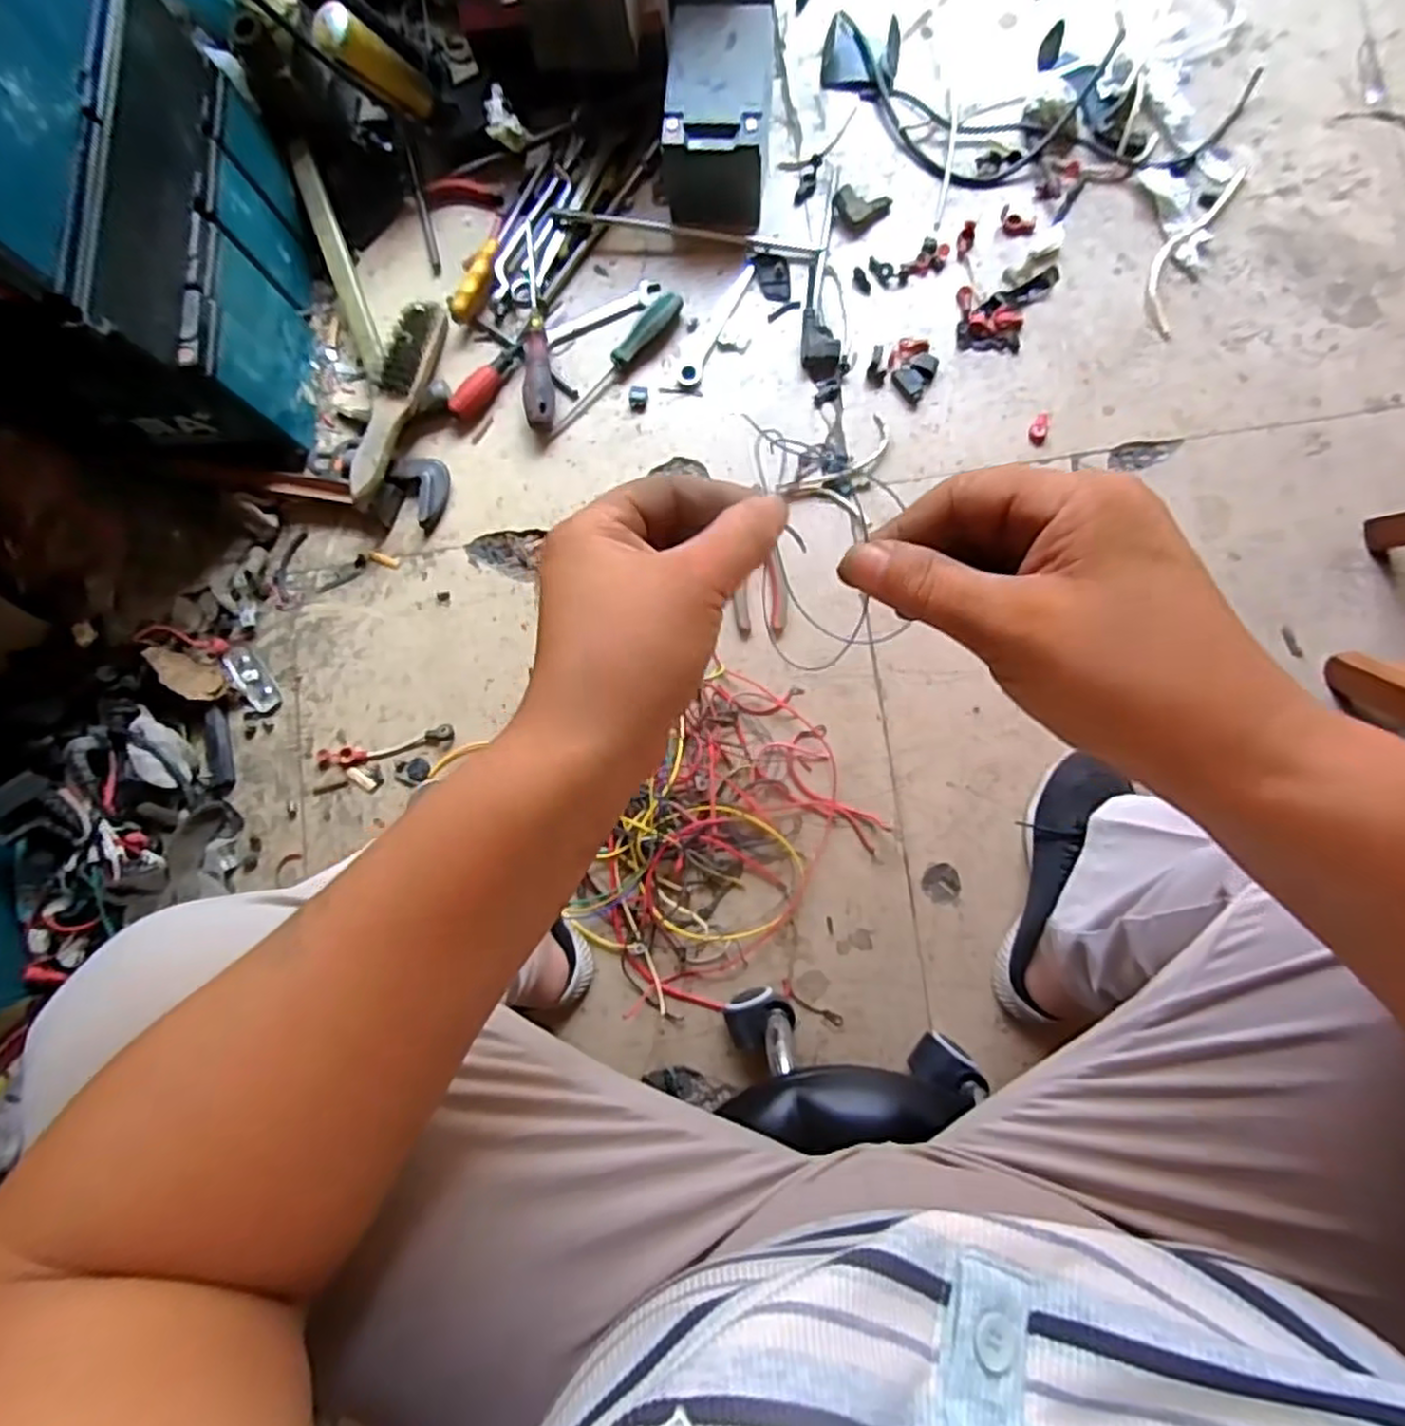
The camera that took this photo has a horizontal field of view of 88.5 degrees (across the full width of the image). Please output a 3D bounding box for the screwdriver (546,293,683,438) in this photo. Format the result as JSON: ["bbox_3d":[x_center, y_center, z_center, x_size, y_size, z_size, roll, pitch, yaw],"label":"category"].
[{"bbox_3d":[-0.097,-0.369,0.762,0.191,0.029,0.024,-43,82,0],"label":"screwdriver"}]

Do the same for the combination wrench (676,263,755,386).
[{"bbox_3d":[0.013,-0.413,0.765,0.026,0.010,0.143,27,87,7],"label":"combination wrench"}]

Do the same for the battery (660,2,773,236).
[{"bbox_3d":[0.017,-0.616,0.748,0.104,0.095,0.178,5,84,6],"label":"battery"}]

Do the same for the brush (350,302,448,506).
[{"bbox_3d":[-0.317,-0.325,0.751,0.047,0.040,0.246,20,73,-32],"label":"brush"}]

